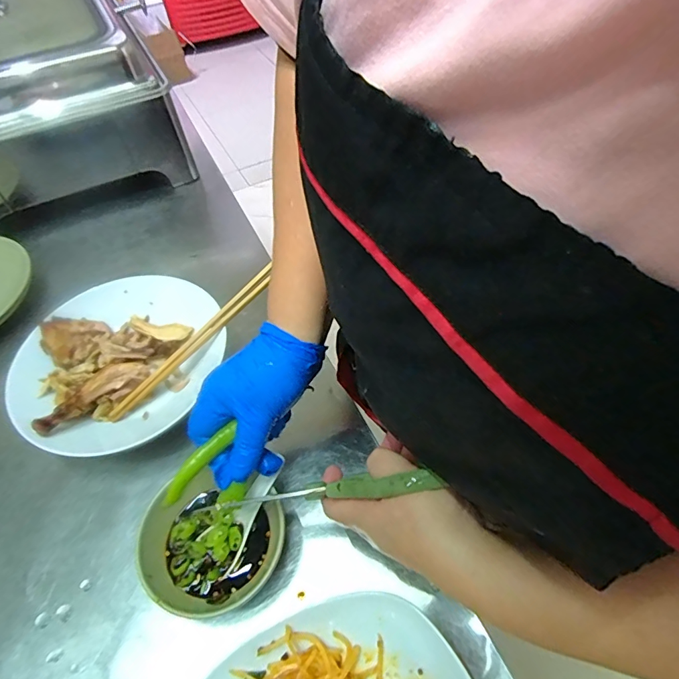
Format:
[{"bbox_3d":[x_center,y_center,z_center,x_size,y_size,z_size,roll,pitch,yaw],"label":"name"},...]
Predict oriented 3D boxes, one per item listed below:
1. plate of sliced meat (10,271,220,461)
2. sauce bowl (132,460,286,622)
[{"bbox_3d":[-0.227,0.028,0.483,0.194,0.064,0.217,8,54,9],"label":"plate of sliced meat"},{"bbox_3d":[-0.105,0.174,0.378,0.115,0.053,0.105,-1,53,2],"label":"sauce bowl"}]

